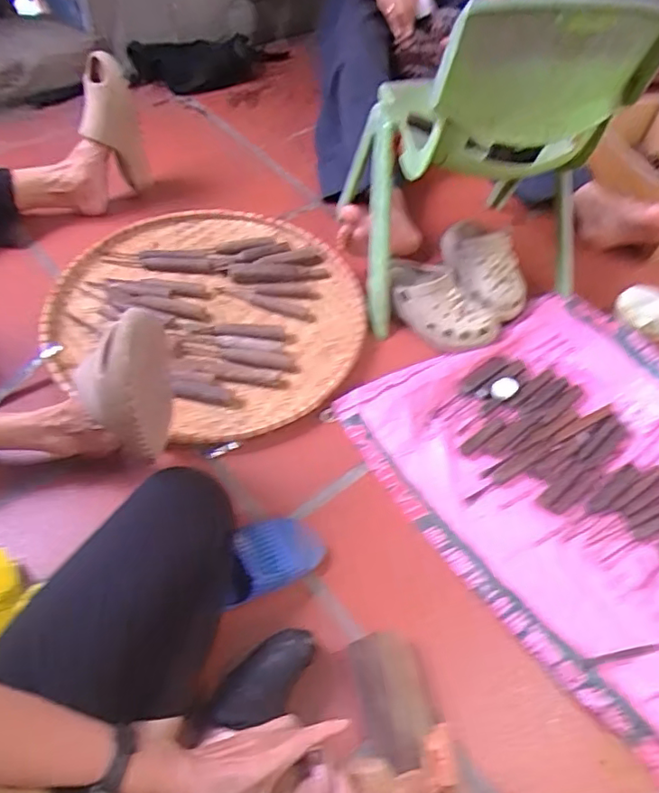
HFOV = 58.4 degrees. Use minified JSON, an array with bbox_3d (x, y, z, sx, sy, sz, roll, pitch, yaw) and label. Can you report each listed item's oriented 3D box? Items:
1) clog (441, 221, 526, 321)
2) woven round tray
[{"bbox_3d":[0.272,-0.239,1.050,0.101,0.089,0.228,-14,56,-15],"label":"clog"},{"bbox_3d":[-0.194,-0.151,0.977,0.493,0.031,0.499,3,54,-4],"label":"woven round tray"}]

